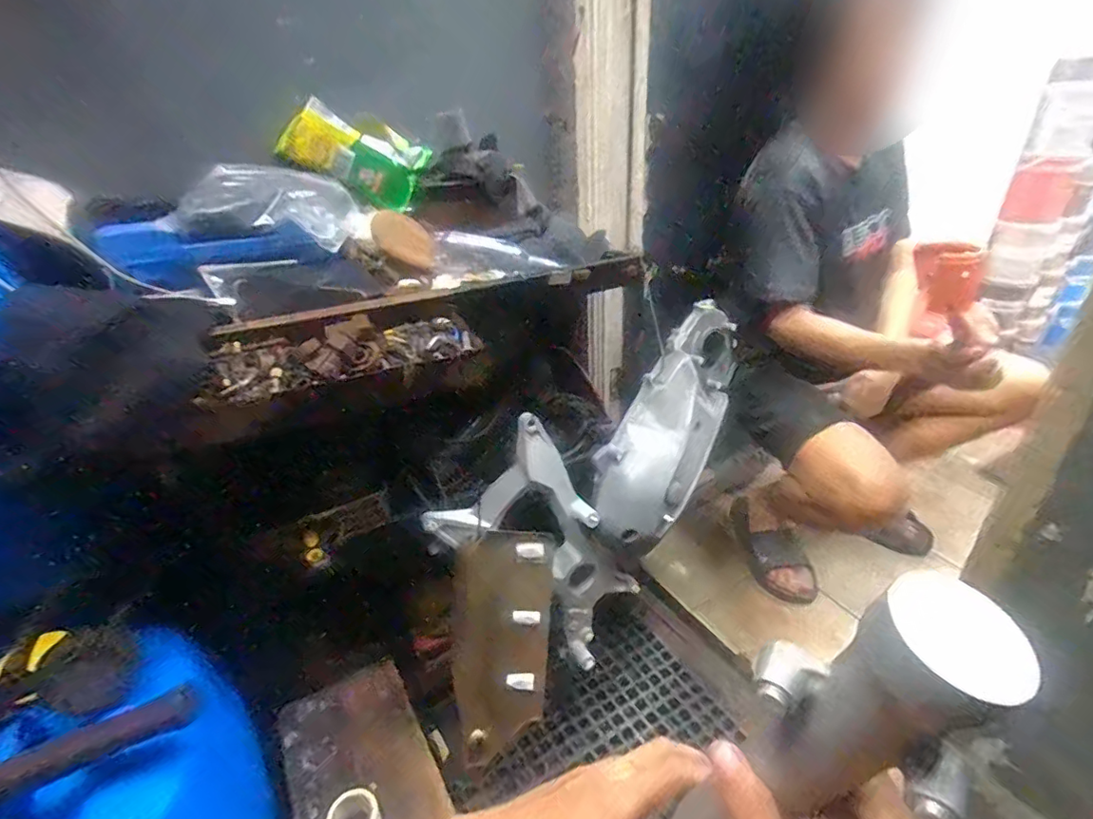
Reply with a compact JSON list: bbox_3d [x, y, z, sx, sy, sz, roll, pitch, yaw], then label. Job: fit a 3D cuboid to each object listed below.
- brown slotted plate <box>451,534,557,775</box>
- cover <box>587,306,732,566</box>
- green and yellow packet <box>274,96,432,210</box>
[{"bbox_3d":[-0.060,0.324,0.744,0.126,0.307,0.010,4,-1,-12],"label":"brown slotted plate"},{"bbox_3d":[0.204,0.030,0.884,0.118,0.152,0.429,18,70,33],"label":"cover"},{"bbox_3d":[-0.272,-0.366,0.774,0.186,0.104,0.029,27,-7,-11],"label":"green and yellow packet"}]

